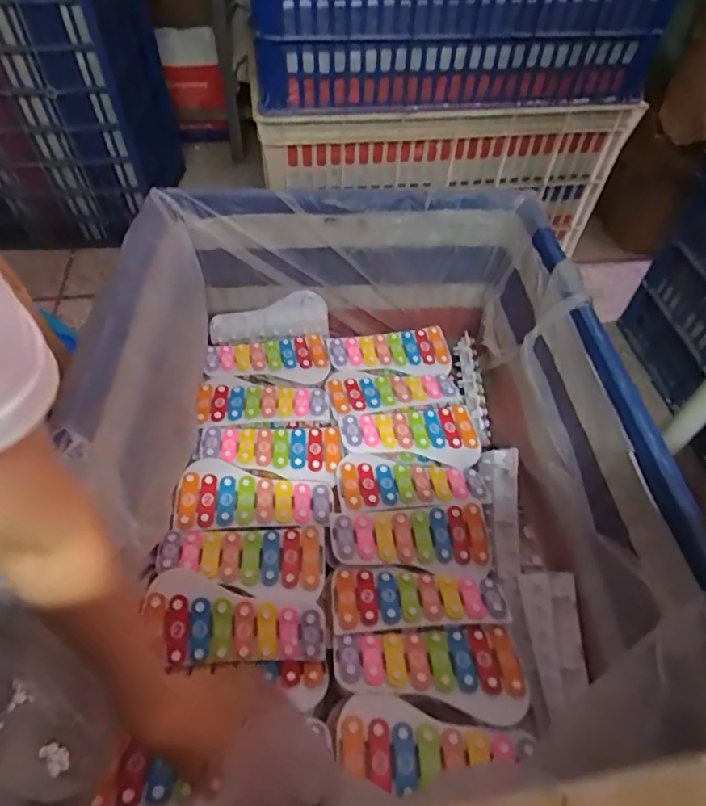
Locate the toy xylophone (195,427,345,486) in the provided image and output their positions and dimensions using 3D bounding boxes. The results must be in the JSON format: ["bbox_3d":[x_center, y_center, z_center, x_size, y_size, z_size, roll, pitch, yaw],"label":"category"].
[{"bbox_3d":[-0.135,0.080,0.835,0.225,0.024,0.099,2,51,1],"label":"toy xylophone"}]

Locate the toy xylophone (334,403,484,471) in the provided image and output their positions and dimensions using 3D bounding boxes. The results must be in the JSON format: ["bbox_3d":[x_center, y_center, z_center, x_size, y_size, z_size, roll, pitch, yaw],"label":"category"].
[{"bbox_3d":[0.098,0.057,0.866,0.230,0.032,0.114,-7,52,-6],"label":"toy xylophone"}]

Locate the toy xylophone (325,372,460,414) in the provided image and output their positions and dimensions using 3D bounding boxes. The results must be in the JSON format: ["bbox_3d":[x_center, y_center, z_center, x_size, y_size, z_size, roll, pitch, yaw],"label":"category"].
[{"bbox_3d":[0.071,-0.024,0.939,0.232,0.027,0.108,-5,52,-5],"label":"toy xylophone"}]

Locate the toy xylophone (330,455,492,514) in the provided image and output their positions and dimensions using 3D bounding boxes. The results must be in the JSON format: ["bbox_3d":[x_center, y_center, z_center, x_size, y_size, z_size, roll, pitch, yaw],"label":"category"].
[{"bbox_3d":[0.093,0.124,0.809,0.235,0.029,0.111,-5,52,-5],"label":"toy xylophone"}]

